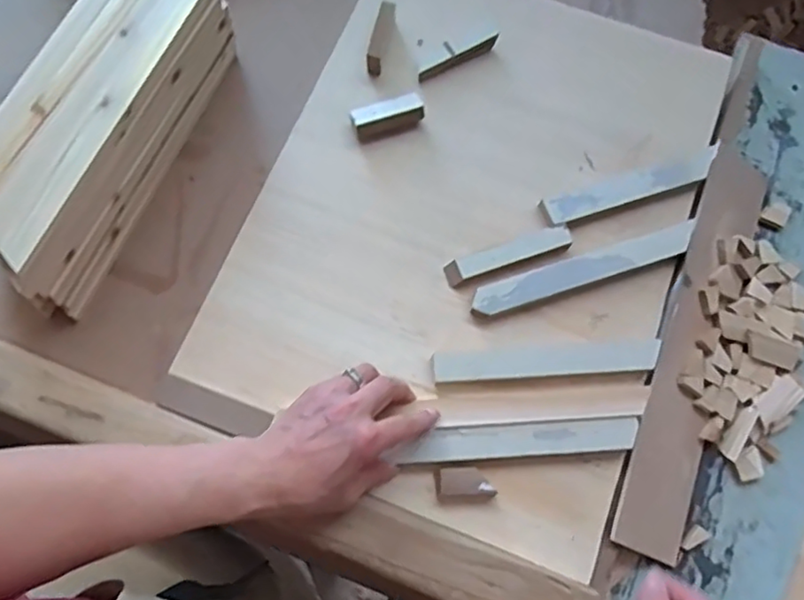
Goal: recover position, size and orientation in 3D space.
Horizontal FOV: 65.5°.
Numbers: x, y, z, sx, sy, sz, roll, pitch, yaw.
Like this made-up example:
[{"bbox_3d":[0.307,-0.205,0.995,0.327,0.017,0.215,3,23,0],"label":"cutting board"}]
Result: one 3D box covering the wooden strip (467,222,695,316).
[{"bbox_3d":[0.182,-0.032,0.621,0.235,0.010,0.034,-17,73,-6],"label":"wooden strip"}]

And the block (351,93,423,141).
[{"bbox_3d":[-0.014,-0.196,0.662,0.076,0.027,0.027,-17,73,-6],"label":"block"}]

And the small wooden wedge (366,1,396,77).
[{"bbox_3d":[-0.024,-0.292,0.693,0.018,0.024,0.081,12,72,3],"label":"small wooden wedge"}]

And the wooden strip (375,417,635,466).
[{"bbox_3d":[0.103,0.128,0.566,0.217,0.011,0.031,-4,72,-3],"label":"wooden strip"}]

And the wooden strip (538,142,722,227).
[{"bbox_3d":[0.240,-0.117,0.645,0.200,0.015,0.032,-18,73,-7],"label":"wooden strip"}]

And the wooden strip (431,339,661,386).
[{"bbox_3d":[0.138,0.058,0.597,0.214,0.007,0.031,-4,72,-2],"label":"wooden strip"}]

